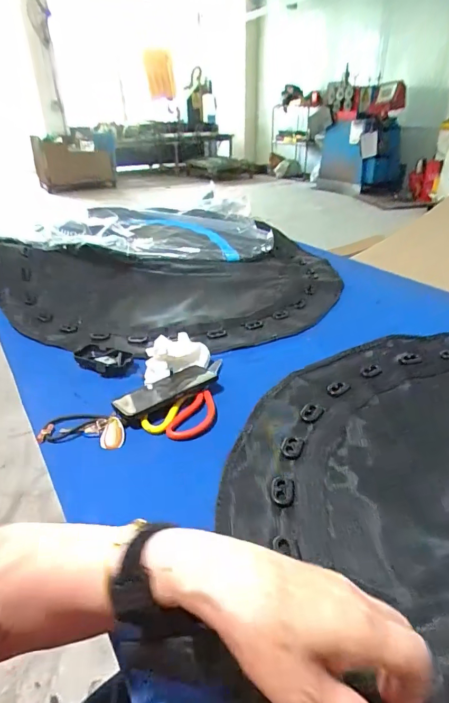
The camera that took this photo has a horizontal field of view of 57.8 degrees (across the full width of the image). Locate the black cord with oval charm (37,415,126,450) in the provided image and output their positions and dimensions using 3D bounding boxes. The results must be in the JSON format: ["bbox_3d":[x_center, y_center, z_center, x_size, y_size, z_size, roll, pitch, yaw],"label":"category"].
[{"bbox_3d":[-0.203,0.112,0.598,0.123,0.023,0.056,3,29,8],"label":"black cord with oval charm"}]

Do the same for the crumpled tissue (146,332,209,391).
[{"bbox_3d":[-0.088,0.005,0.722,0.122,0.056,0.060,-20,34,-30],"label":"crumpled tissue"}]

